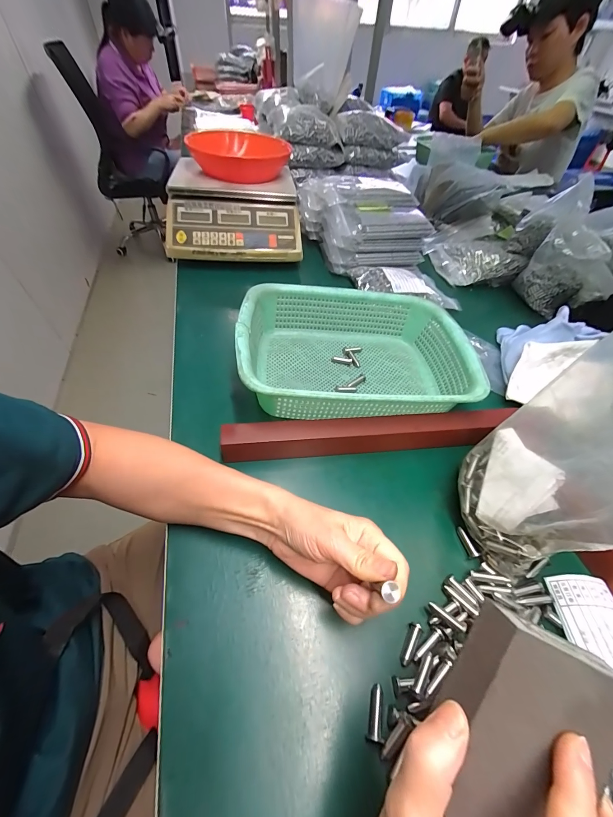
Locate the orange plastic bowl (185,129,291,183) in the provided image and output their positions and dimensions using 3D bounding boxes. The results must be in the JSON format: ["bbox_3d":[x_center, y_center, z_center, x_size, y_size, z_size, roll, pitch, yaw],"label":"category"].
[{"bbox_3d":[-0.147,-0.561,0.690,0.204,0.063,0.227,1,51,-3],"label":"orange plastic bowl"}]

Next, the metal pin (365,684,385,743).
[{"bbox_3d":[0.049,0.215,0.218,0.010,0.006,0.030,13,52,6],"label":"metal pin"}]

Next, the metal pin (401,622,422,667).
[{"bbox_3d":[0.084,0.191,0.248,0.009,0.012,0.030,23,53,14],"label":"metal pin"}]

